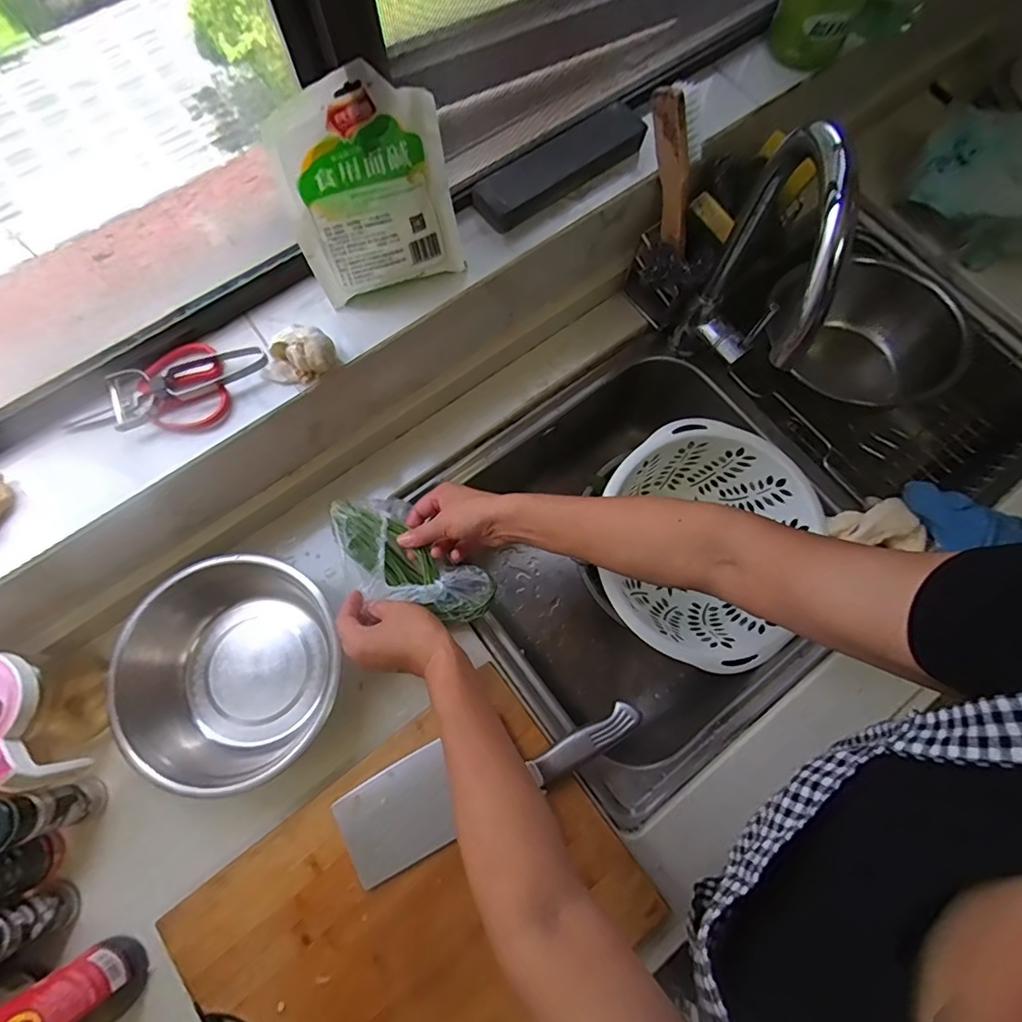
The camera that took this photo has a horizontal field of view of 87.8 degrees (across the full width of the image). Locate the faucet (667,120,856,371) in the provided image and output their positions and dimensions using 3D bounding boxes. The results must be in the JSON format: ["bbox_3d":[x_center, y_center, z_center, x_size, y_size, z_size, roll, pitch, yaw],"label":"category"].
[{"bbox_3d":[0.229,-0.197,0.528,0.079,0.328,0.198,17,75,6],"label":"faucet"}]

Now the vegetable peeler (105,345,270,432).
[{"bbox_3d":[-0.302,-0.128,0.494,0.140,0.020,0.053,-30,75,-7],"label":"vegetable peeler"}]

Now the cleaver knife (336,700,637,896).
[{"bbox_3d":[-0.022,0.246,0.511,0.296,0.015,0.085,-27,75,-7],"label":"cleaver knife"}]

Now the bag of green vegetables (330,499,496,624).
[{"bbox_3d":[-0.109,0.057,0.575,0.185,0.048,0.099,34,77,1],"label":"bag of green vegetables"}]

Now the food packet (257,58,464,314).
[{"bbox_3d":[-0.121,-0.275,0.461,0.140,0.167,0.033,-22,53,-9],"label":"food packet"}]

